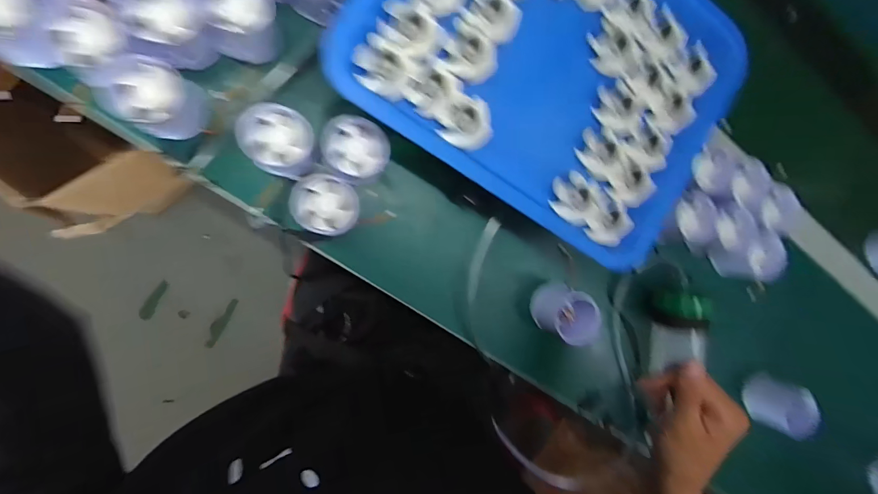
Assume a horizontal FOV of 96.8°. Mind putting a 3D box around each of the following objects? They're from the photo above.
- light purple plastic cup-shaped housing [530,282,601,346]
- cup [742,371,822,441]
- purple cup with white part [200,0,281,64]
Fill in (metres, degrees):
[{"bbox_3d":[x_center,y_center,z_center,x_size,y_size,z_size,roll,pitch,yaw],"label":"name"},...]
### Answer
[{"bbox_3d":[0.139,0.072,0.429,0.060,0.049,0.054,27,87,-8],"label":"light purple plastic cup-shaped housing"},{"bbox_3d":[0.437,0.204,0.506,0.061,0.064,0.062,0,91,-9],"label":"cup"},{"bbox_3d":[-0.168,-0.199,0.338,0.055,0.052,0.058,0,91,-9],"label":"purple cup with white part"}]

